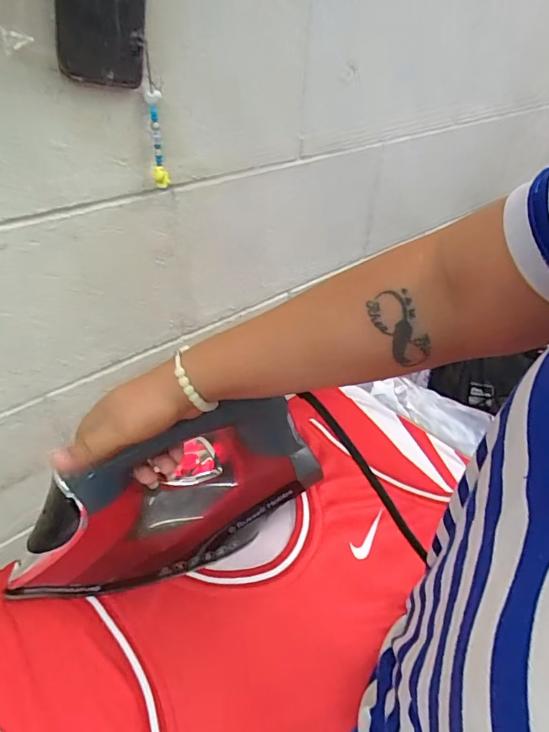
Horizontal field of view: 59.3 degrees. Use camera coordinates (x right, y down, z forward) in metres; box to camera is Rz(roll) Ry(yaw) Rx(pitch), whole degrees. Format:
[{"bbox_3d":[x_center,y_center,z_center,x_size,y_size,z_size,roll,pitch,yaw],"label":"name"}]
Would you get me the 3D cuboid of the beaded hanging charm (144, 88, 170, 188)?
[{"bbox_3d":[-0.123,-0.238,0.512,0.013,0.096,0.017,3,39,-1],"label":"beaded hanging charm"}]

